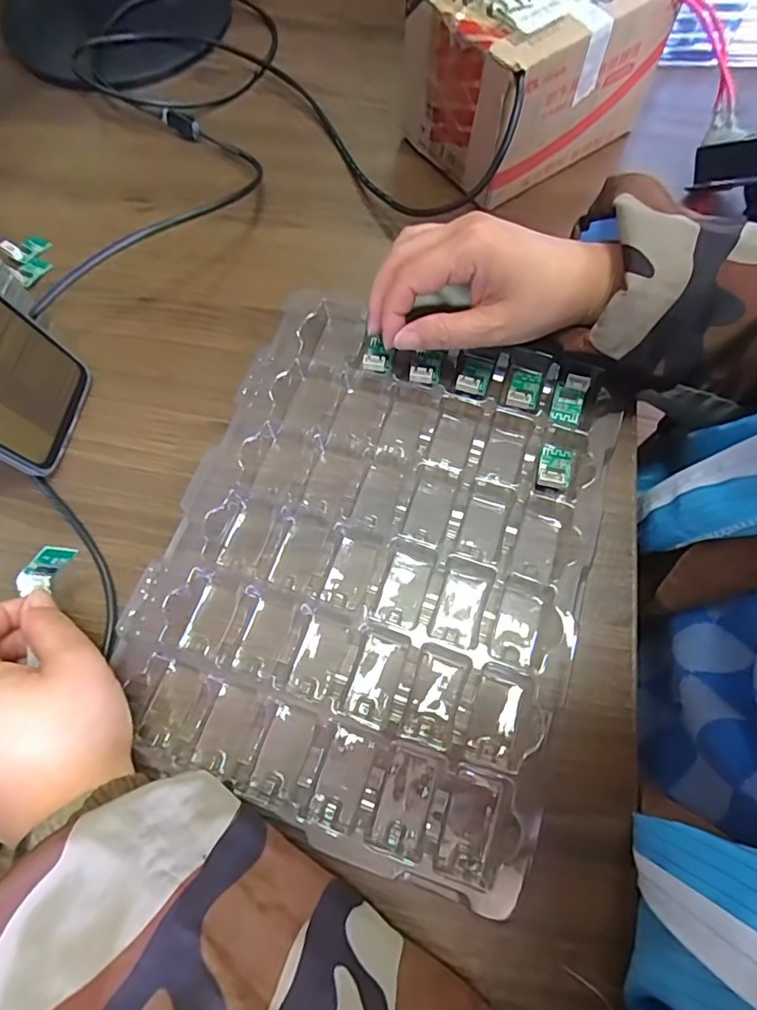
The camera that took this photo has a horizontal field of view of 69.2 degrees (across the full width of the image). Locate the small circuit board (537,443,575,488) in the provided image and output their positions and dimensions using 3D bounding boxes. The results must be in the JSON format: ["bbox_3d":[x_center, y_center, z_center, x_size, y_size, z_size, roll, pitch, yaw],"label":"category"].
[{"bbox_3d":[0.099,-0.022,0.305,0.018,0.004,0.027,19,70,8],"label":"small circuit board"}]

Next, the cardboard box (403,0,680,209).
[{"bbox_3d":[0.105,-0.294,0.371,0.150,0.099,0.111,-36,72,-12],"label":"cardboard box"}]

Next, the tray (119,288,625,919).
[{"bbox_3d":[0.001,0.019,0.287,0.209,0.027,0.266,17,70,8],"label":"tray"}]

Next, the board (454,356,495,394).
[{"bbox_3d":[0.057,-0.078,0.329,0.019,0.010,0.023,16,69,7],"label":"board"}]

